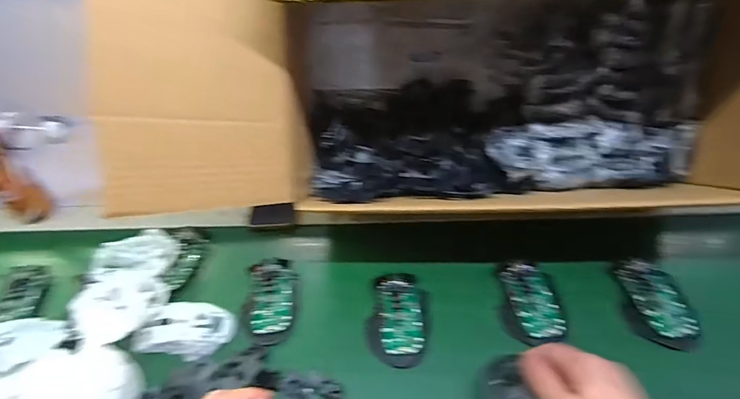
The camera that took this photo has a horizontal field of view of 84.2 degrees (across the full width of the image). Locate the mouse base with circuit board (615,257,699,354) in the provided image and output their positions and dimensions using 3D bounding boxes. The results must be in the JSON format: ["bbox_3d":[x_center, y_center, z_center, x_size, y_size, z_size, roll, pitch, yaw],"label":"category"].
[{"bbox_3d":[0.340,0.121,0.488,0.068,0.023,0.110,0,48,7],"label":"mouse base with circuit board"}]

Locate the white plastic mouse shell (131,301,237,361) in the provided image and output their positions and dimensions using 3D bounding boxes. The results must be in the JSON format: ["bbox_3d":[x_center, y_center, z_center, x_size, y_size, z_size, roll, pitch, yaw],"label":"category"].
[{"bbox_3d":[-0.220,0.154,0.494,0.095,0.031,0.065,1,48,7],"label":"white plastic mouse shell"}]

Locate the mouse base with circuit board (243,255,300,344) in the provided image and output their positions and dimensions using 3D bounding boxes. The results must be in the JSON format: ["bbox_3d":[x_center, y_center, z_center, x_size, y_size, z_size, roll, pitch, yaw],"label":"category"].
[{"bbox_3d":[-0.127,0.126,0.525,0.067,0.018,0.113,-4,48,3],"label":"mouse base with circuit board"}]

